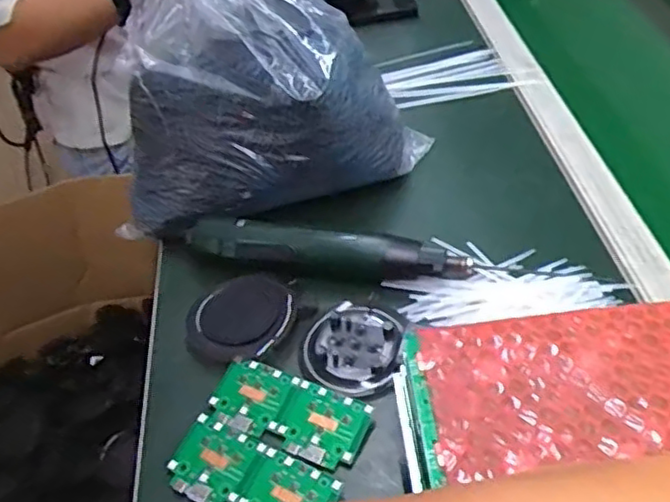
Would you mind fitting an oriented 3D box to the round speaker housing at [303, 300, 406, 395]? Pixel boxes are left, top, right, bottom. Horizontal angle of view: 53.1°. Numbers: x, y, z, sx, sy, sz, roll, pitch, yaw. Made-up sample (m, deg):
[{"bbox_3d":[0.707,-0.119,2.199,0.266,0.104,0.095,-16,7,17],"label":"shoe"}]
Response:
[{"bbox_3d":[0.014,0.074,0.524,0.075,0.017,0.083,3,46,10],"label":"round speaker housing"}]

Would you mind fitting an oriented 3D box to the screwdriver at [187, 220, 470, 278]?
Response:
[{"bbox_3d":[-0.009,-0.002,0.569,0.240,0.039,0.033,3,46,10],"label":"screwdriver"}]

